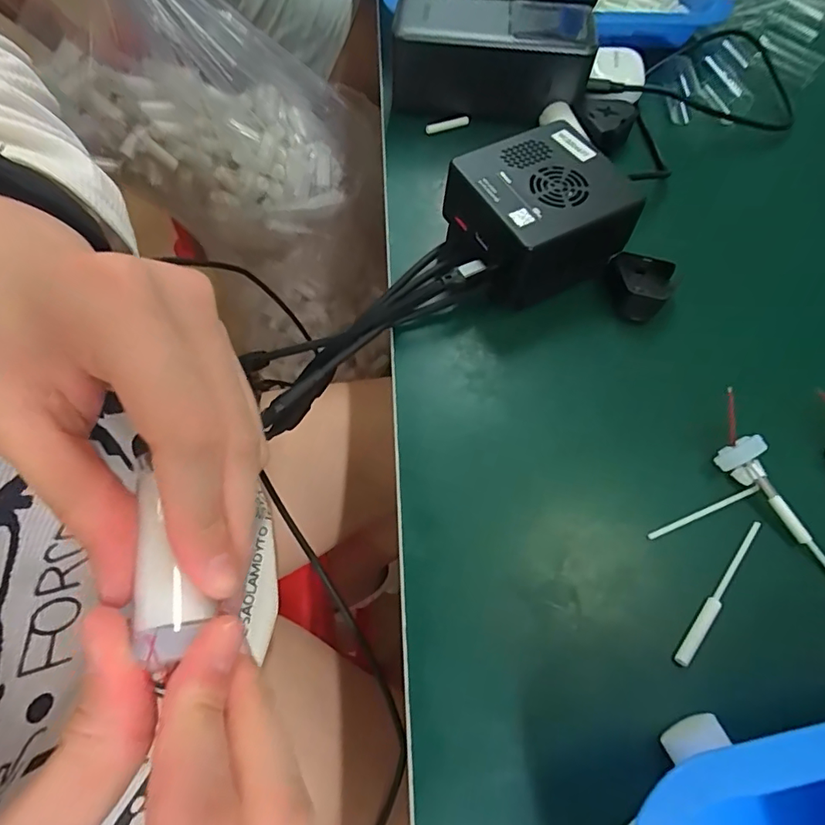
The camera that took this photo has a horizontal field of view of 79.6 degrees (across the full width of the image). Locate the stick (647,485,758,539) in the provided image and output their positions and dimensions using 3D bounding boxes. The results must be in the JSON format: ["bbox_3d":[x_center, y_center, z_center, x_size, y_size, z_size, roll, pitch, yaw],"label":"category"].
[{"bbox_3d":[0.131,0.045,0.223,0.056,0.004,0.004,-20,65,-11],"label":"stick"}]

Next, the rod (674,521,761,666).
[{"bbox_3d":[0.130,0.073,0.206,0.006,0.004,0.073,39,69,17],"label":"rod"}]

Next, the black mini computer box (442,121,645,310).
[{"bbox_3d":[0.066,-0.105,0.272,0.082,0.051,0.078,-26,67,-14],"label":"black mini computer box"}]

